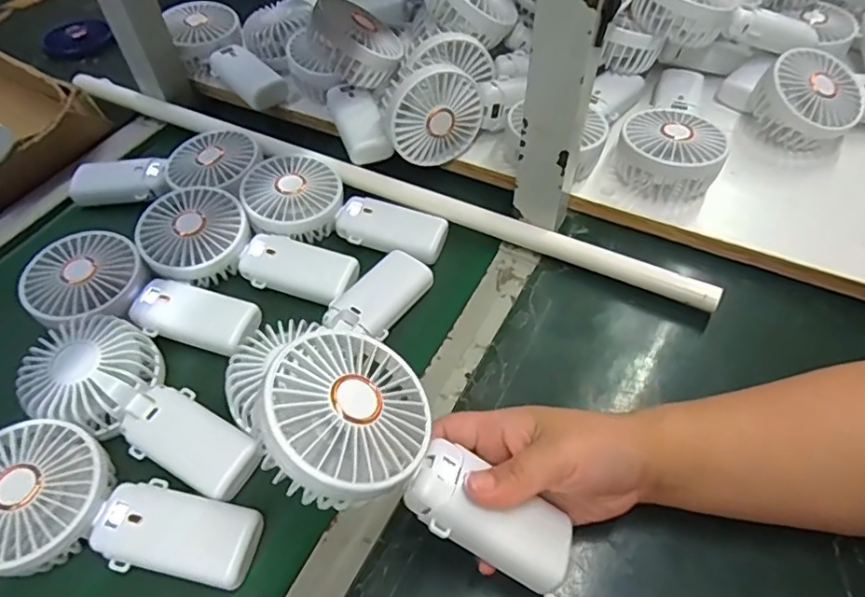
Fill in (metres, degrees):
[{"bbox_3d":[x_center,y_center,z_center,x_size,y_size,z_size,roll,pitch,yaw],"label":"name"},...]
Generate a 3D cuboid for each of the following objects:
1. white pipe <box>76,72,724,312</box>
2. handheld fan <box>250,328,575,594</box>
[{"bbox_3d":[-0.081,-0.120,0.533,0.670,0.026,0.021,21,56,19],"label":"white pipe"},{"bbox_3d":[-0.009,0.083,0.305,0.175,0.039,0.089,29,47,-15],"label":"handheld fan"}]

